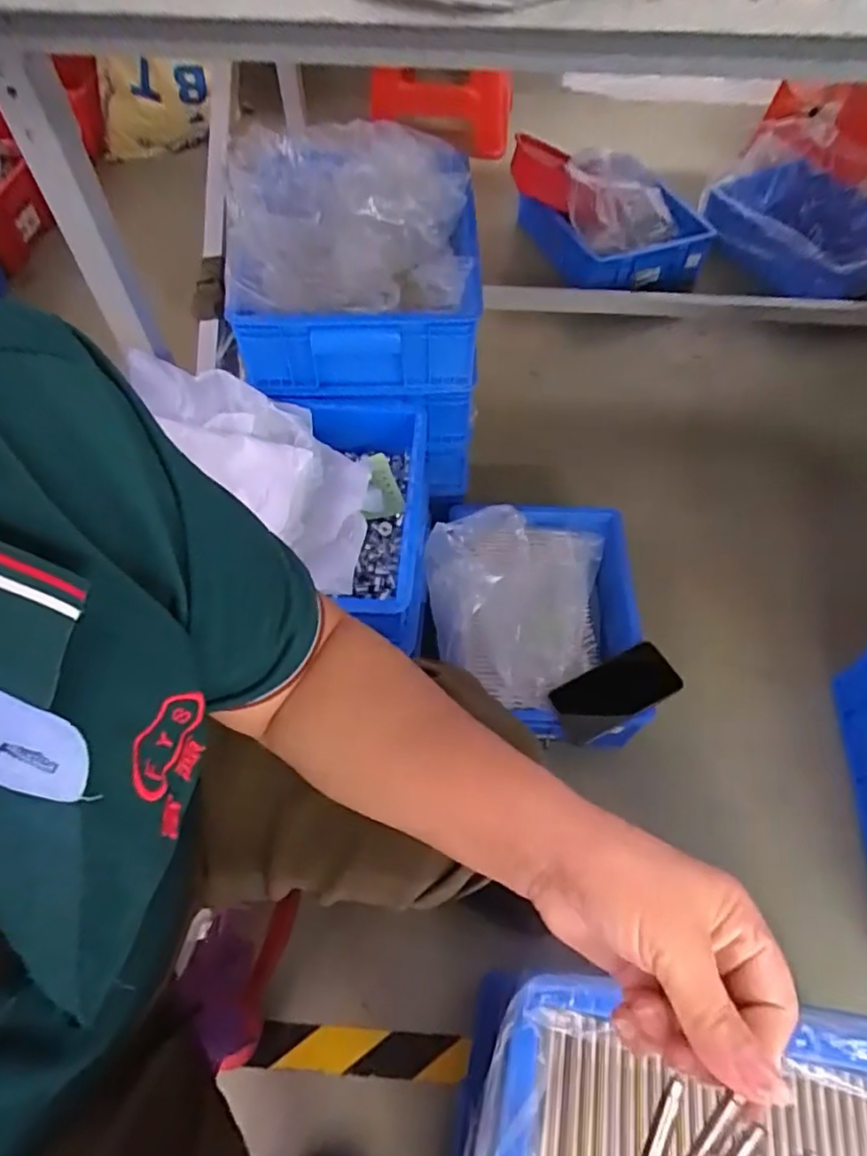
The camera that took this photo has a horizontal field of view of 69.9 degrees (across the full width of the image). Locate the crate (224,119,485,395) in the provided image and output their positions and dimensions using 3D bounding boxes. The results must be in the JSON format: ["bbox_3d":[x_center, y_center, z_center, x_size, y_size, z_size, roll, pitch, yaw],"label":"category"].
[{"bbox_3d":[-0.099,-0.431,0.828,0.300,0.161,0.369,-6,59,-3],"label":"crate"}]

